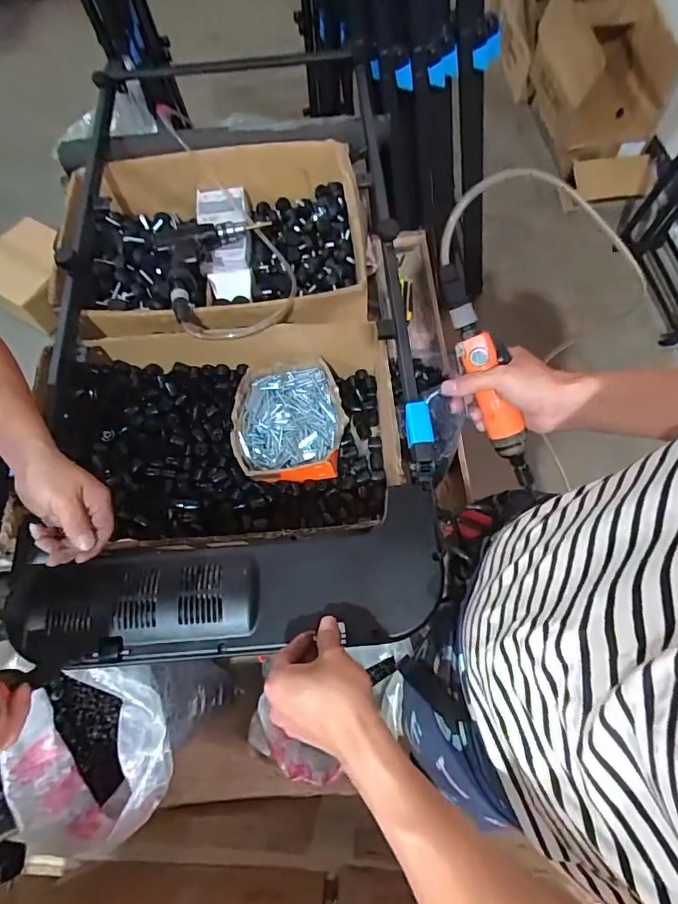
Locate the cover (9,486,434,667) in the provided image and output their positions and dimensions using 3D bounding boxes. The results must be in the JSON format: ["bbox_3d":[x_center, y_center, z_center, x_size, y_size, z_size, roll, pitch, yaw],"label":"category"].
[{"bbox_3d":[-0.123,0.149,0.544,0.468,0.066,0.151,-7,67,0],"label":"cover"}]

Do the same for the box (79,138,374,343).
[{"bbox_3d":[-0.197,-0.346,0.824,0.458,0.124,0.400,-3,67,1],"label":"box"}]

